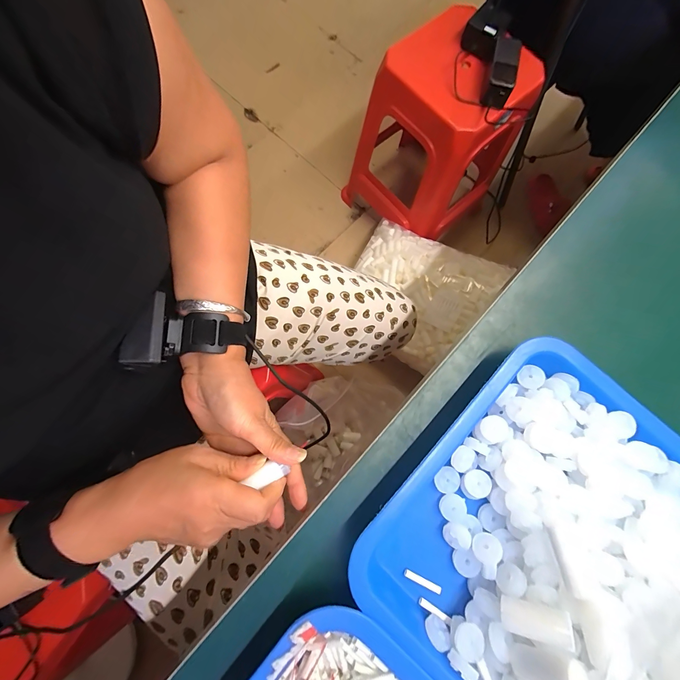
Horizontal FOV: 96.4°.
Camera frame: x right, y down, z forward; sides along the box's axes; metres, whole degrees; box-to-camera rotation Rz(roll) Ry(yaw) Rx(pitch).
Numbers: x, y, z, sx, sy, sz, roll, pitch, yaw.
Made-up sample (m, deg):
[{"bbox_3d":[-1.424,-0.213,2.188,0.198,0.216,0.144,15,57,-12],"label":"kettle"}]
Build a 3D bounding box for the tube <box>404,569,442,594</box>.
[{"bbox_3d":[0.066,0.194,0.243,0.031,0.004,0.006,26,79,4],"label":"tube"}]

